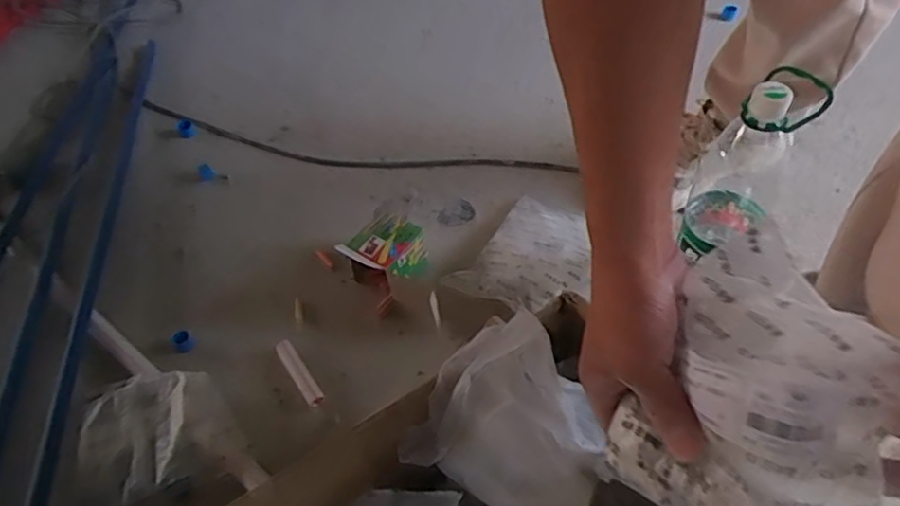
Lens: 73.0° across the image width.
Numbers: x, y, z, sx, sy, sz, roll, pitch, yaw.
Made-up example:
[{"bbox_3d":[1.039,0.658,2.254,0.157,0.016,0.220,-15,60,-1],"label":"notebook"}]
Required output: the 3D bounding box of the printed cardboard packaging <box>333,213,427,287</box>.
[{"bbox_3d":[-0.083,0.009,0.825,0.086,0.078,0.092,25,56,25],"label":"printed cardboard packaging"}]

